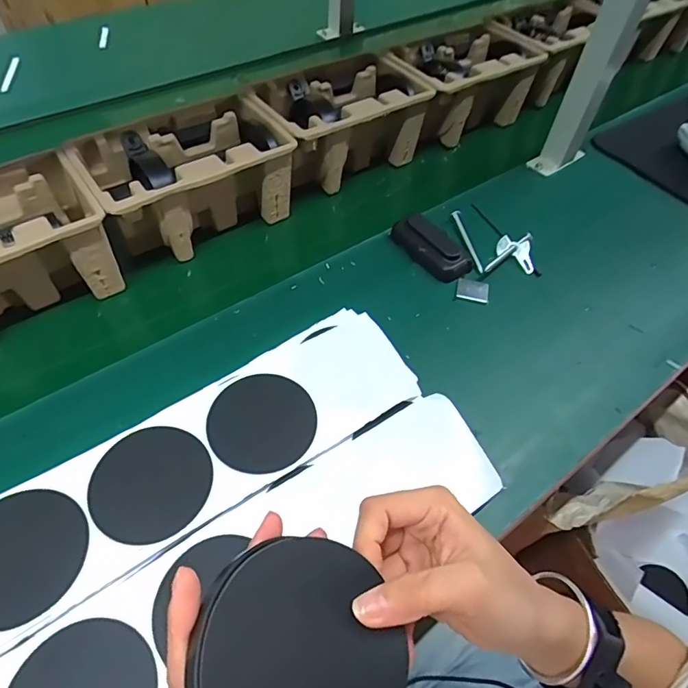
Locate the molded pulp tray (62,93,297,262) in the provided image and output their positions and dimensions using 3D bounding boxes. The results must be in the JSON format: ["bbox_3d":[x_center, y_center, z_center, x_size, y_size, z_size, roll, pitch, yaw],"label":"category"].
[{"bbox_3d":[-0.187,-0.196,0.581,0.222,0.108,0.142,-29,58,-24],"label":"molded pulp tray"}]

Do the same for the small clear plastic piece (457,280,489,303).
[{"bbox_3d":[0.152,-0.064,0.559,0.035,0.005,0.032,12,51,7],"label":"small clear plastic piece"}]

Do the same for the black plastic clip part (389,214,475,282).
[{"bbox_3d":[0.111,-0.122,0.586,0.058,0.027,0.103,-32,59,-25],"label":"black plastic clip part"}]

